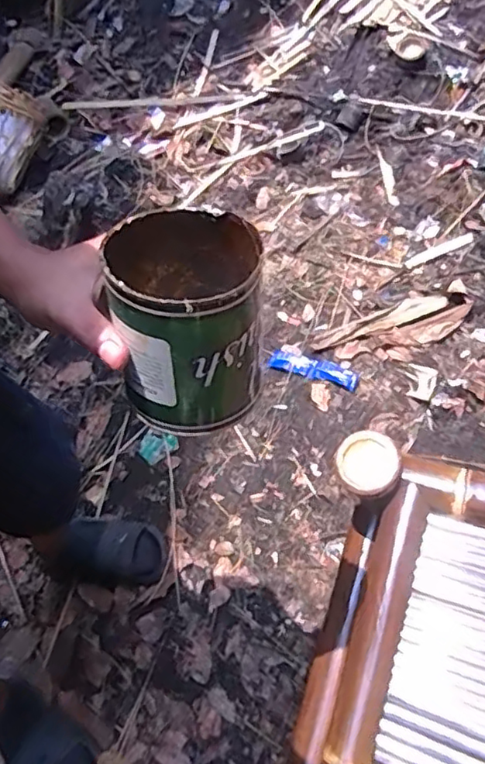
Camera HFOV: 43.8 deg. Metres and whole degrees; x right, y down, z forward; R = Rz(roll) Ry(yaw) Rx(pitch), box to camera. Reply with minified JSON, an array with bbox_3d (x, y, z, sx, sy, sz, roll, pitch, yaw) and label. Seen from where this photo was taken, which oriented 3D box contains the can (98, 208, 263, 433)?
[{"bbox_3d":[-0.035,-0.043,0.399,0.088,0.109,0.111,0,54,1],"label":"can"}]

